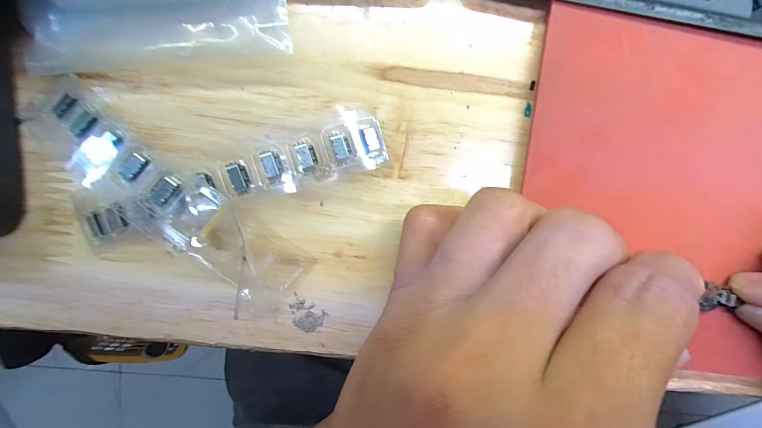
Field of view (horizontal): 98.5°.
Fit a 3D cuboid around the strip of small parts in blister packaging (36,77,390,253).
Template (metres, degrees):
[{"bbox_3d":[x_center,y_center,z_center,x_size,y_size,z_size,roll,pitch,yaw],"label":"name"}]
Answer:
[{"bbox_3d":[-0.058,-0.014,0.112,0.114,0.024,0.051,7,97,0],"label":"strip of small parts in blister packaging"}]

